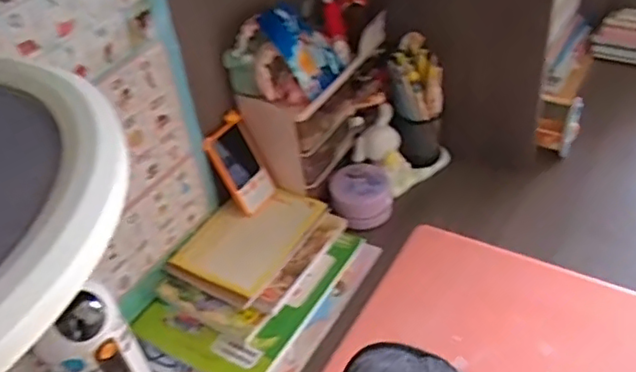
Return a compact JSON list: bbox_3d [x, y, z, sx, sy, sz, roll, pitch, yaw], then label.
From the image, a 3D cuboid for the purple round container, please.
[{"bbox_3d":[0.059,0.012,0.855,0.084,0.058,0.084,-4,41,4],"label":"purple round container"}]

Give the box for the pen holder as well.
[{"bbox_3d":[0.136,-0.120,0.875,0.072,0.163,0.073,-2,41,7],"label":"pen holder"}]

